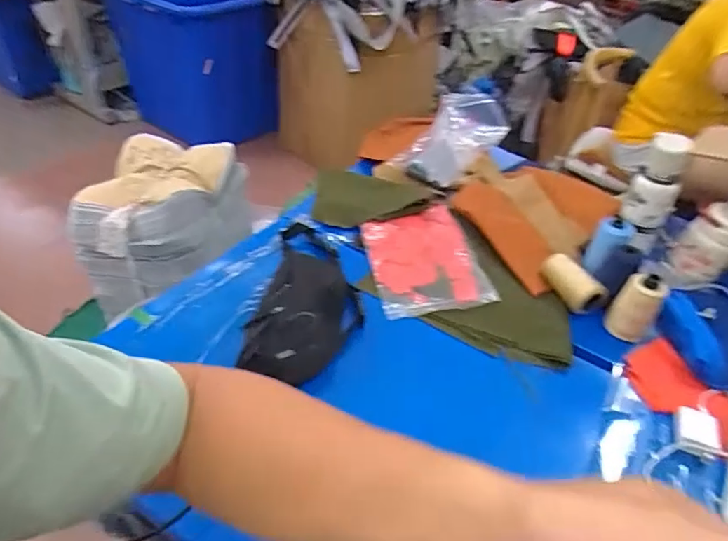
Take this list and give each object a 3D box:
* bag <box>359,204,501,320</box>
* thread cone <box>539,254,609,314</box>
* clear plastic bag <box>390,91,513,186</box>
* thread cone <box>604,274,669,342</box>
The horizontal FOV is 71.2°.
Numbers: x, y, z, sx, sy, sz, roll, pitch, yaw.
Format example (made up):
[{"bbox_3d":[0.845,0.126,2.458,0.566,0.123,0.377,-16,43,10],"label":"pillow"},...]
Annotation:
[{"bbox_3d":[0.111,-0.028,0.947,0.203,0.025,0.257,-5,42,-14],"label":"bag"},{"bbox_3d":[0.371,0.019,0.909,0.054,0.053,0.124,-7,43,-17],"label":"thread cone"},{"bbox_3d":[0.216,-0.318,1.196,0.146,0.091,0.304,32,60,26],"label":"clear plastic bag"},{"bbox_3d":[0.446,0.062,0.835,0.065,0.102,0.053,30,46,24],"label":"thread cone"}]

